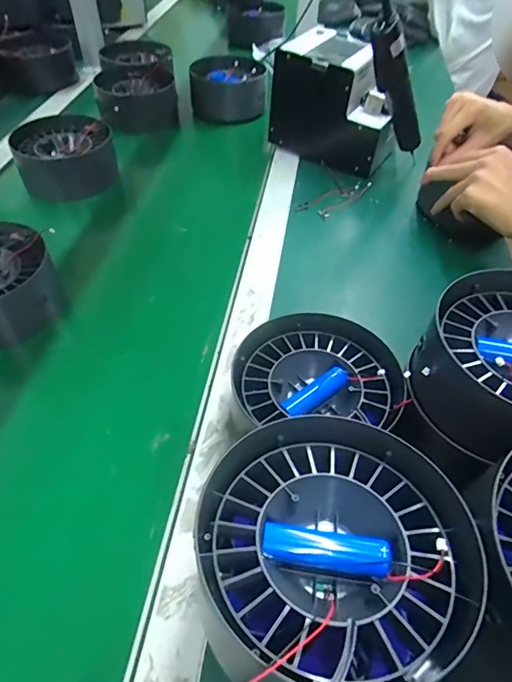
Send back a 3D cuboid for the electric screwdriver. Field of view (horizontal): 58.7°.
[{"bbox_3d":[0.213,-0.366,0.671,0.046,0.212,0.037,-43,57,6],"label":"electric screwdriver"}]

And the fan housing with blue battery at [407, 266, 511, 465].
[{"bbox_3d":[0.197,0.021,0.339,0.145,0.062,0.142,26,53,19],"label":"fan housing with blue battery"}]

